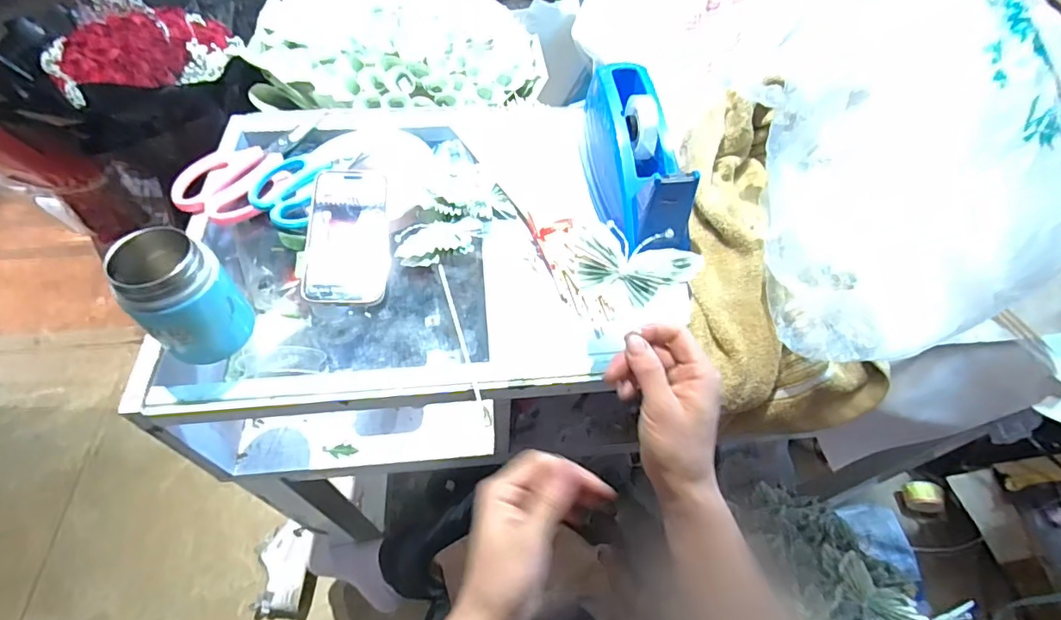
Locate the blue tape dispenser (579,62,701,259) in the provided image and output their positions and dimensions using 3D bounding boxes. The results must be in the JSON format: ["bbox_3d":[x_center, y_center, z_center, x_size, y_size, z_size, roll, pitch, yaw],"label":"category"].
[{"bbox_3d":[0.109,-0.155,0.529,0.075,0.096,0.204,-8,56,-9],"label":"blue tape dispenser"}]

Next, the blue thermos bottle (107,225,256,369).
[{"bbox_3d":[-0.275,-0.006,0.409,0.059,0.102,0.069,33,59,19],"label":"blue thermos bottle"}]

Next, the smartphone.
[{"bbox_3d":[-0.177,-0.074,0.498,0.075,0.013,0.147,3,69,-13],"label":"smartphone"}]

